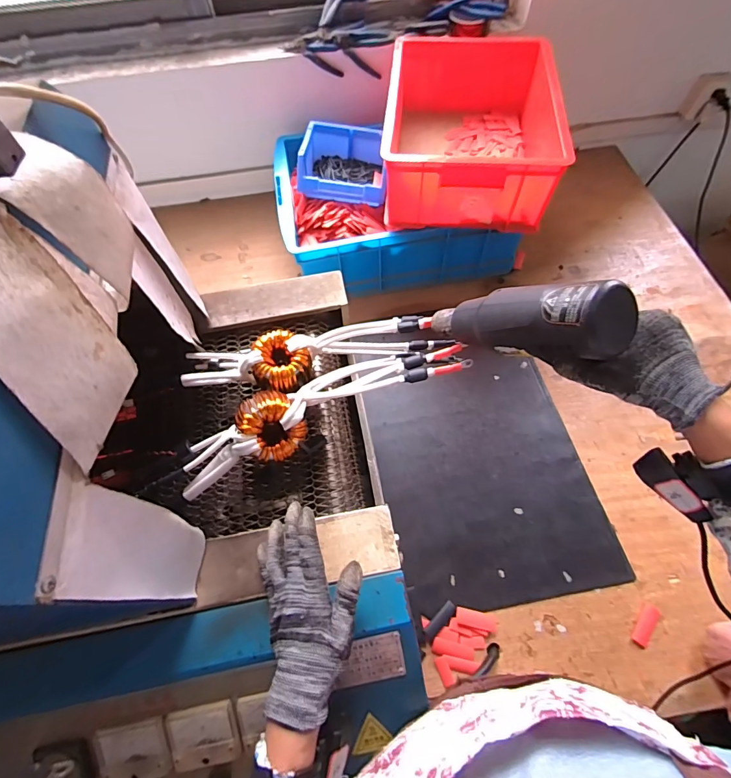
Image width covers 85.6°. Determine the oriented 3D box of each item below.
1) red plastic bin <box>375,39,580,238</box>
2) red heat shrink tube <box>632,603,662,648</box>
[{"bbox_3d":[0.202,-0.522,0.795,0.307,0.146,0.419,5,63,4],"label":"red plastic bin"},{"bbox_3d":[0.424,0.357,0.595,0.024,0.007,0.063,31,67,16],"label":"red heat shrink tube"}]

